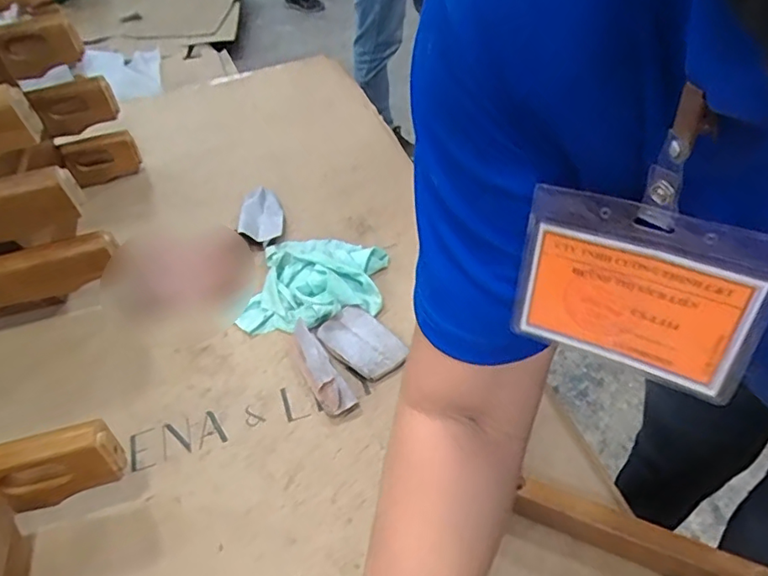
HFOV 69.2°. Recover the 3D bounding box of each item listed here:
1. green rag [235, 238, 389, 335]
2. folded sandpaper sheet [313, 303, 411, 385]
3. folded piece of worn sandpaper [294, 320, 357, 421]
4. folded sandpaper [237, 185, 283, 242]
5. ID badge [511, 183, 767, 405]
[{"bbox_3d":[-0.088,-0.020,0.704,0.172,0.032,0.154,-4,47,3],"label":"green rag"},{"bbox_3d":[-0.025,0.063,0.639,0.065,0.017,0.100,-37,54,-25],"label":"folded sandpaper sheet"},{"bbox_3d":[-0.072,0.085,0.612,0.033,0.036,0.119,-25,50,-16],"label":"folded piece of worn sandpaper"},{"bbox_3d":[-0.174,-0.109,0.795,0.052,0.034,0.105,-6,47,1],"label":"folded sandpaper"},{"bbox_3d":[0.111,0.003,0.246,0.098,0.085,0.004,19,40,25],"label":"ID badge"}]

